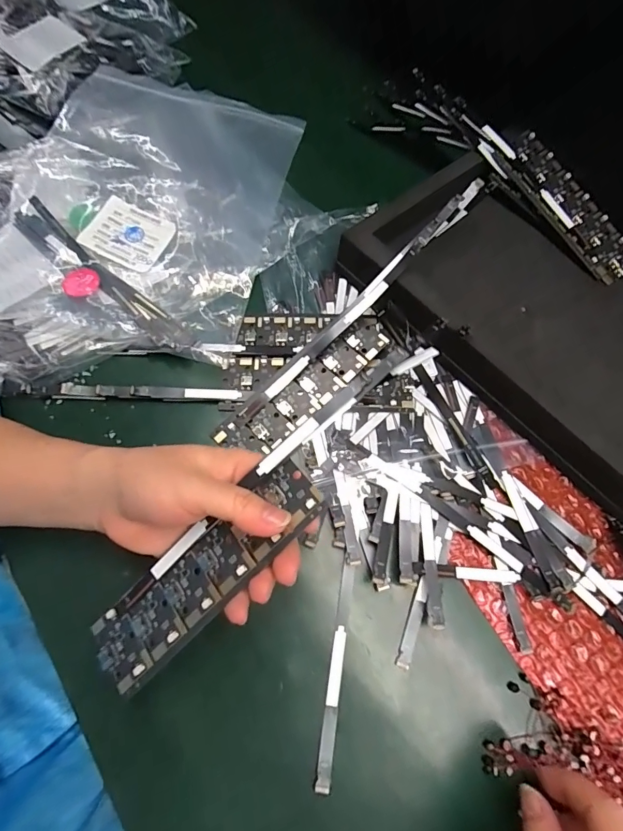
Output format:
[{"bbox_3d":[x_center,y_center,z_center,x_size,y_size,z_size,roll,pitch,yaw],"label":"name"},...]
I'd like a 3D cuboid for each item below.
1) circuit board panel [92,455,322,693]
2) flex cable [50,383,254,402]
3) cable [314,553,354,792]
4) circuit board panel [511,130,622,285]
[{"bbox_3d":[-0.052,0.075,0.197,0.132,0.005,0.038,-43,67,1],"label":"circuit board panel"},{"bbox_3d":[-0.105,-0.016,0.277,0.127,0.007,0.009,1,68,-1],"label":"flex cable"},{"bbox_3d":[0.013,0.136,0.223,0.007,0.004,0.106,9,68,2],"label":"cable"},{"bbox_3d":[0.206,-0.168,0.330,0.040,0.004,0.137,-33,84,-9],"label":"circuit board panel"}]

